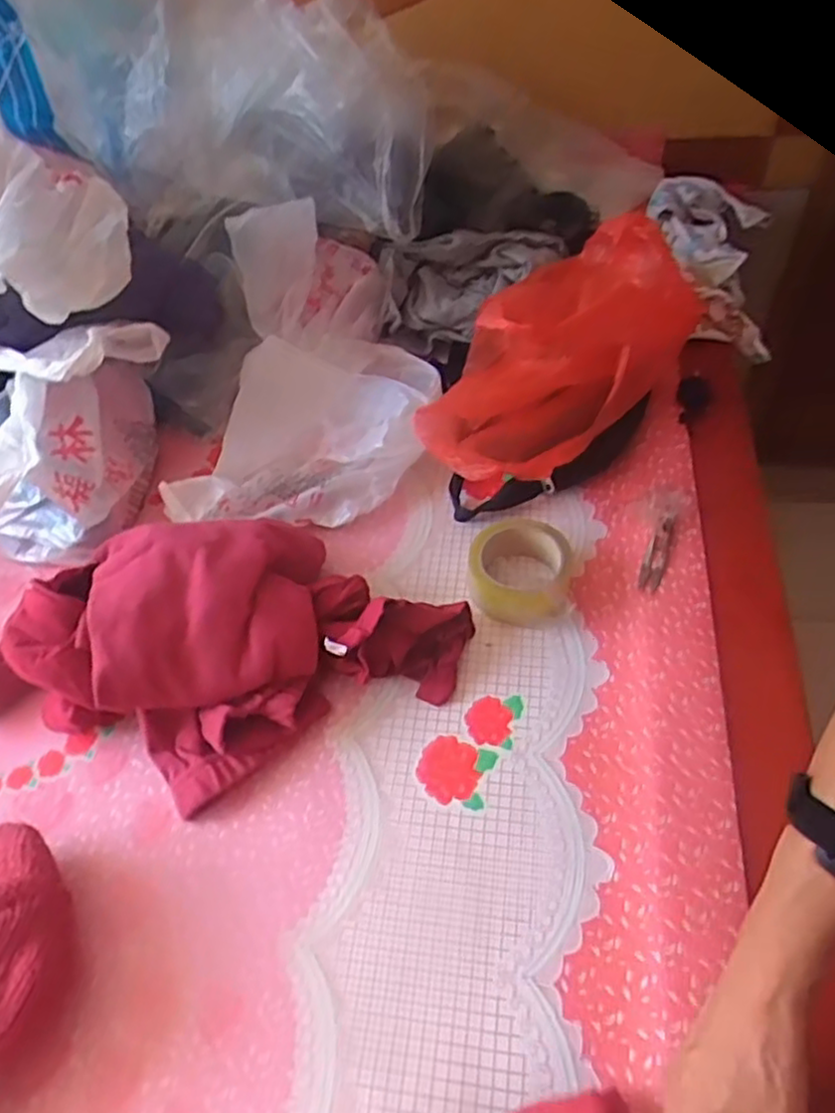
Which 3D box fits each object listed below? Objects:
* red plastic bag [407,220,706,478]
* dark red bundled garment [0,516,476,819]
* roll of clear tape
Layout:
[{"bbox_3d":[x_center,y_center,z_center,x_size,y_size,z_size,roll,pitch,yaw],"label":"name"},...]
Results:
[{"bbox_3d":[0.153,-0.219,0.812,0.200,0.153,0.395,25,59,23],"label":"red plastic bag"},{"bbox_3d":[-0.183,0.069,0.655,0.398,0.112,0.277,18,56,19],"label":"dark red bundled garment"},{"bbox_3d":[0.099,0.010,0.713,0.098,0.050,0.104,5,53,10],"label":"roll of clear tape"}]

